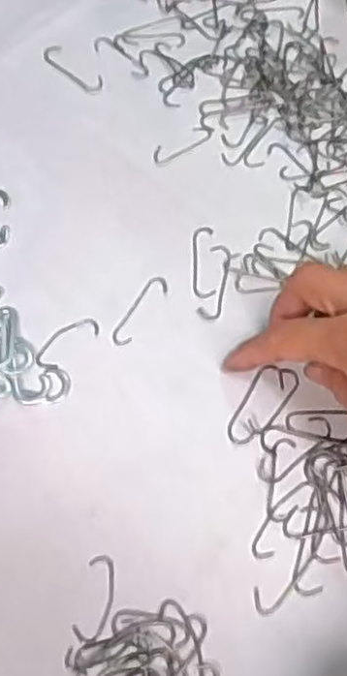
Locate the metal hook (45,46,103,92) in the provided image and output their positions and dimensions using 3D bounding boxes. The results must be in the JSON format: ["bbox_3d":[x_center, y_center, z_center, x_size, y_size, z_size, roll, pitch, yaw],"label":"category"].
[{"bbox_3d":[-0.061,-0.165,0.424,0.044,0.004,0.014,38,70,12],"label":"metal hook"}]

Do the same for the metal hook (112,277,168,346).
[{"bbox_3d":[-0.017,-0.014,0.362,0.011,0.004,0.044,29,69,9],"label":"metal hook"}]

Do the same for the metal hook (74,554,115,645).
[{"bbox_3d":[-0.033,0.114,0.305,0.014,0.004,0.036,13,67,2],"label":"metal hook"}]

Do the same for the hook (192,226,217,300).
[{"bbox_3d":[0.016,-0.041,0.374,0.012,0.004,0.042,-1,67,-4],"label":"hook"}]

